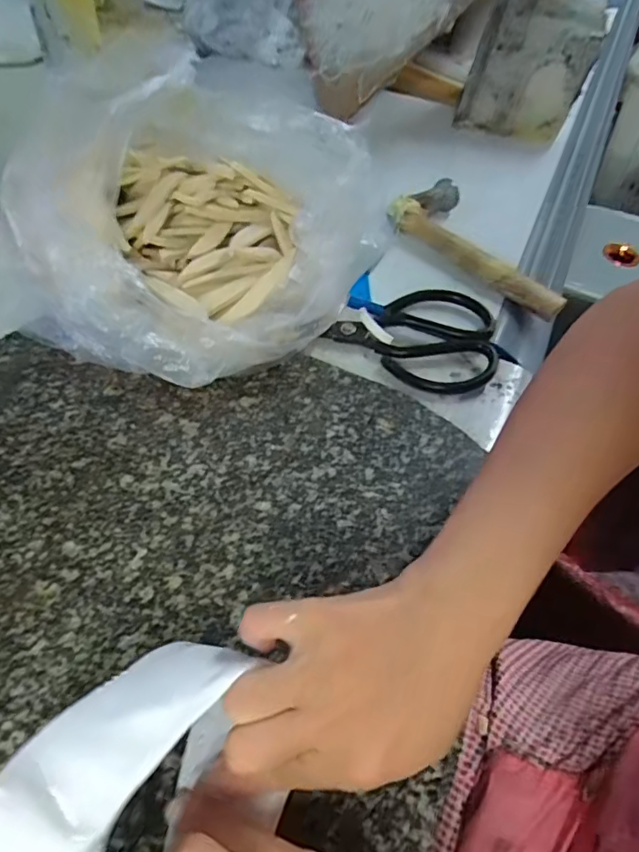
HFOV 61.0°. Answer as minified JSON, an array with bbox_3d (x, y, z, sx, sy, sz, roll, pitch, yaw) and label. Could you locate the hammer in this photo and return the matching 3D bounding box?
[{"bbox_3d":[0.149,-0.160,0.484,0.080,0.030,0.173,-37,64,-28],"label":"hammer"}]

